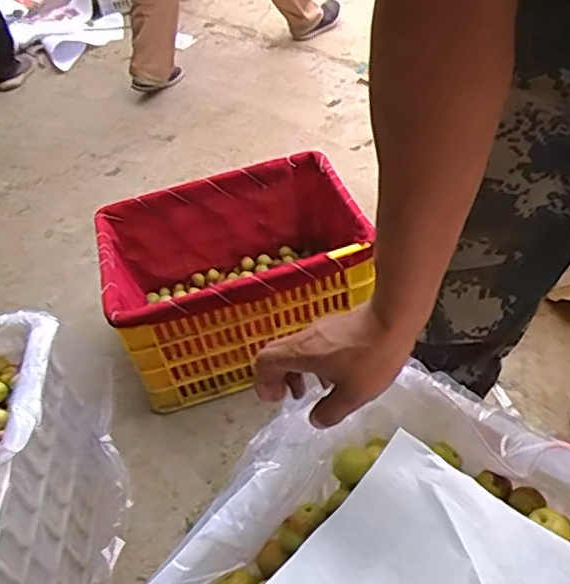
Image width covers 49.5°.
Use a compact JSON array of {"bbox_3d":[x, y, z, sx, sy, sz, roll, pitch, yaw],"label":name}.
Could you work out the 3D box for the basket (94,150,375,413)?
[{"bbox_3d":[-0.094,-0.024,1.245,0.477,0.293,0.361,-20,45,-8],"label":"basket"}]

